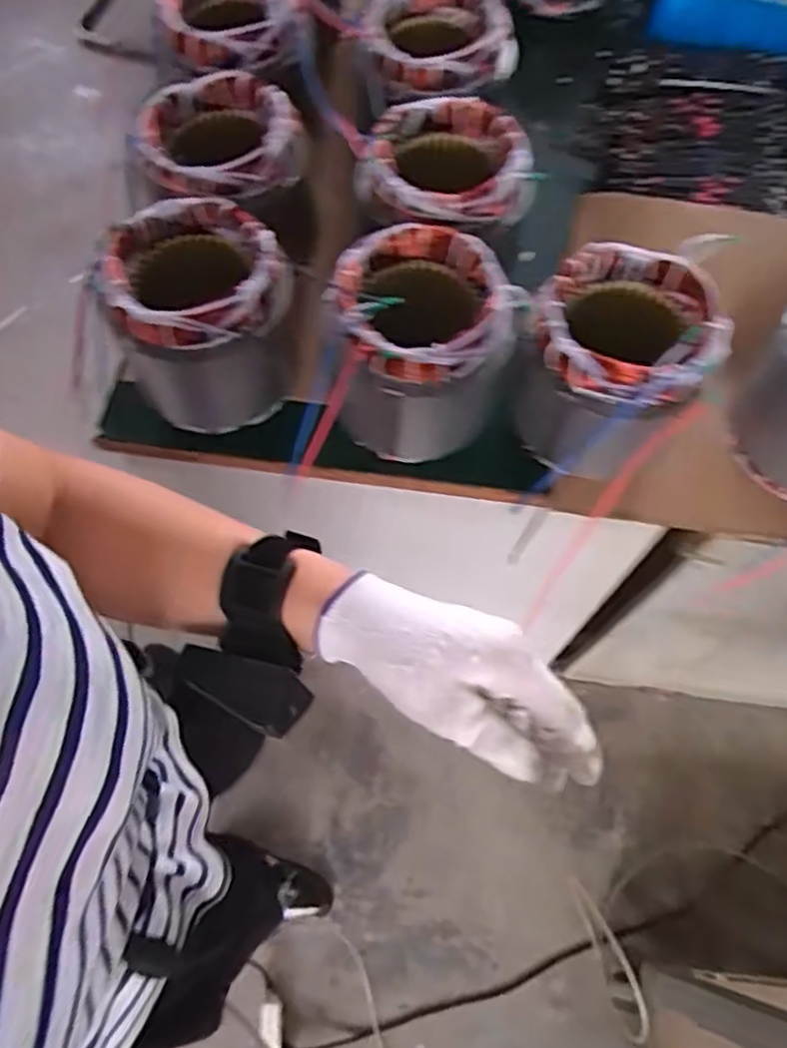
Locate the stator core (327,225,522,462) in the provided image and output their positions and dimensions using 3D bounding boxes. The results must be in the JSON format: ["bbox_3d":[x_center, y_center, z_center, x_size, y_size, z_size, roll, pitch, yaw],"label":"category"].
[{"bbox_3d":[0.023,-0.154,0.630,0.142,0.160,0.137,0,66,-1],"label":"stator core"}]

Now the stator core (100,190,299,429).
[{"bbox_3d":[-0.166,-0.180,0.651,0.141,0.155,0.126,-21,68,-10],"label":"stator core"}]

